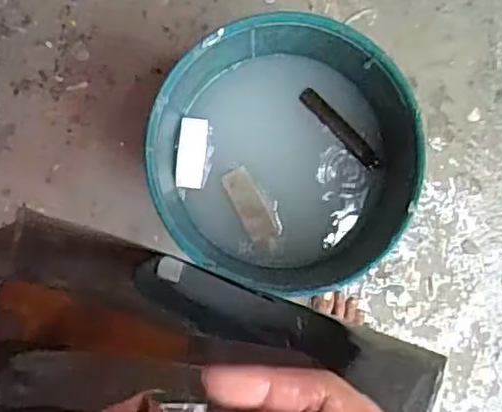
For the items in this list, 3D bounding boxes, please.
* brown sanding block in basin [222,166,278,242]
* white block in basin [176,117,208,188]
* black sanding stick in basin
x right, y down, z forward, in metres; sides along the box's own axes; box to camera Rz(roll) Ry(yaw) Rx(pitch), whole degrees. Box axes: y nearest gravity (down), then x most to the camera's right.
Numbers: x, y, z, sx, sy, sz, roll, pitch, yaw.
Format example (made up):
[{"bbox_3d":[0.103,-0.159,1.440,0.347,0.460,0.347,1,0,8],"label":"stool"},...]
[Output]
[{"bbox_3d":[-0.001,-0.002,0.818,0.039,0.019,0.097,-29,90,0],"label":"brown sanding block in basin"},{"bbox_3d":[-0.076,-0.068,0.818,0.035,0.011,0.088,7,90,0],"label":"white block in basin"},{"bbox_3d":[0.116,-0.099,0.823,0.022,0.012,0.134,-44,90,0],"label":"black sanding stick in basin"}]

